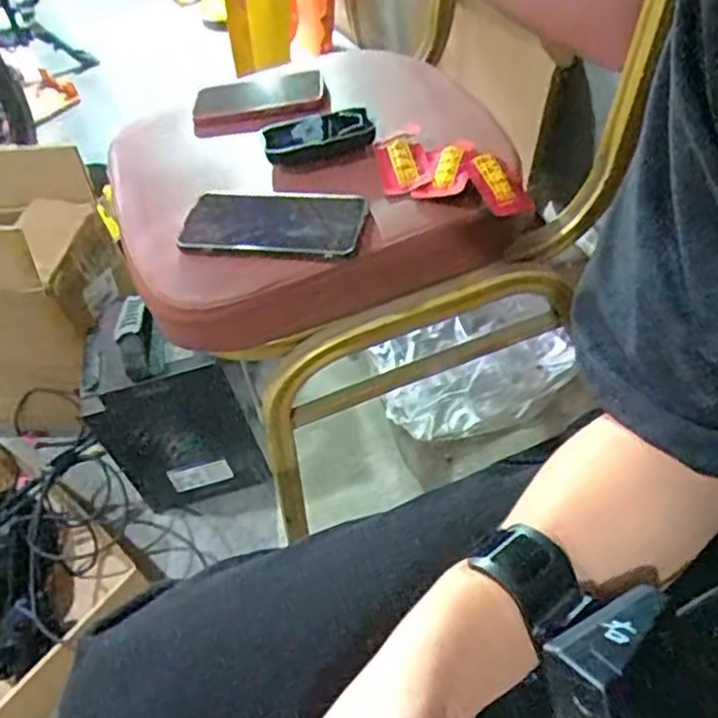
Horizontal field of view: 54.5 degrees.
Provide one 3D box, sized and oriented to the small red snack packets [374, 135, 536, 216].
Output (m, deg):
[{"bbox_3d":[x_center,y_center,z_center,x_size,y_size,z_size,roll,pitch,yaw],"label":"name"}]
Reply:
[{"bbox_3d":[0.075,-0.151,0.579,0.122,0.046,0.062,3,52,14],"label":"small red snack packets"}]

